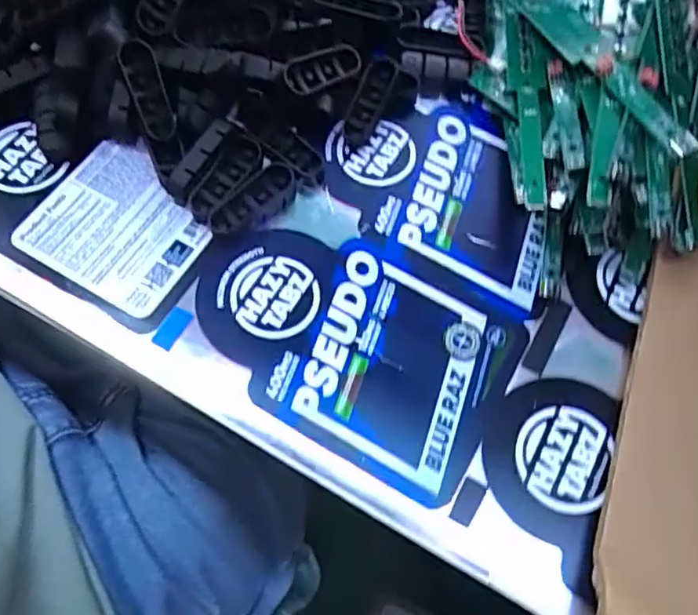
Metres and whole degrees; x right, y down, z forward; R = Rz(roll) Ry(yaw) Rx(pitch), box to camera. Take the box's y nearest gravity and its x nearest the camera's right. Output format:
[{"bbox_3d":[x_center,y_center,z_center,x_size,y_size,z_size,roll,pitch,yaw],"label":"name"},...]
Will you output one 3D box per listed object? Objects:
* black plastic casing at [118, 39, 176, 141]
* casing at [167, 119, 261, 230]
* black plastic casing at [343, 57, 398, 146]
[{"bbox_3d":[-0.099,-0.107,0.312,0.016,0.007,0.050,-20,95,-11],"label":"black plastic casing"},{"bbox_3d":[-0.066,-0.067,0.306,0.027,0.012,0.048,30,69,9],"label":"casing"},{"bbox_3d":[0.011,-0.107,0.325,0.015,0.007,0.048,23,85,6],"label":"black plastic casing"}]

